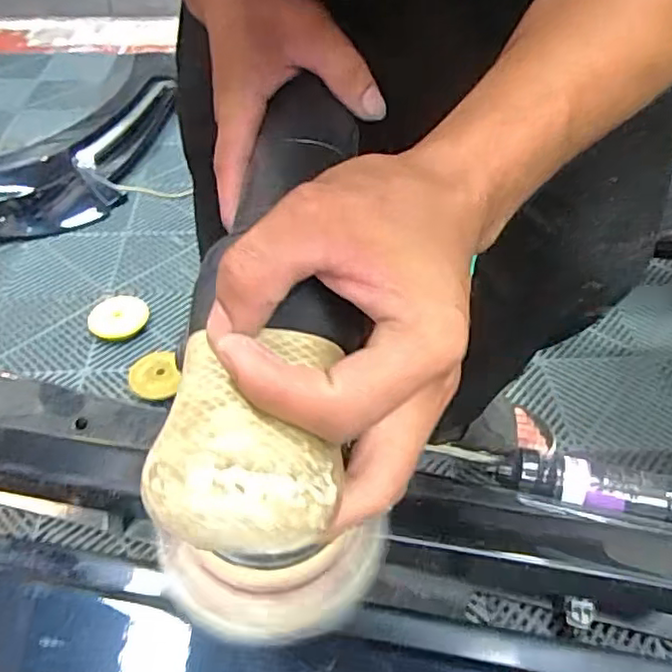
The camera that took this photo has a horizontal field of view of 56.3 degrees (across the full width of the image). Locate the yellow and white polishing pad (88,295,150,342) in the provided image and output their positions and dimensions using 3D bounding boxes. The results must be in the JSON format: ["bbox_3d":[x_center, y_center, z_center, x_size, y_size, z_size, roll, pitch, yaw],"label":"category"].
[{"bbox_3d":[-0.399,-0.034,1.156,0.096,0.019,0.105,11,46,8],"label":"yellow and white polishing pad"}]

